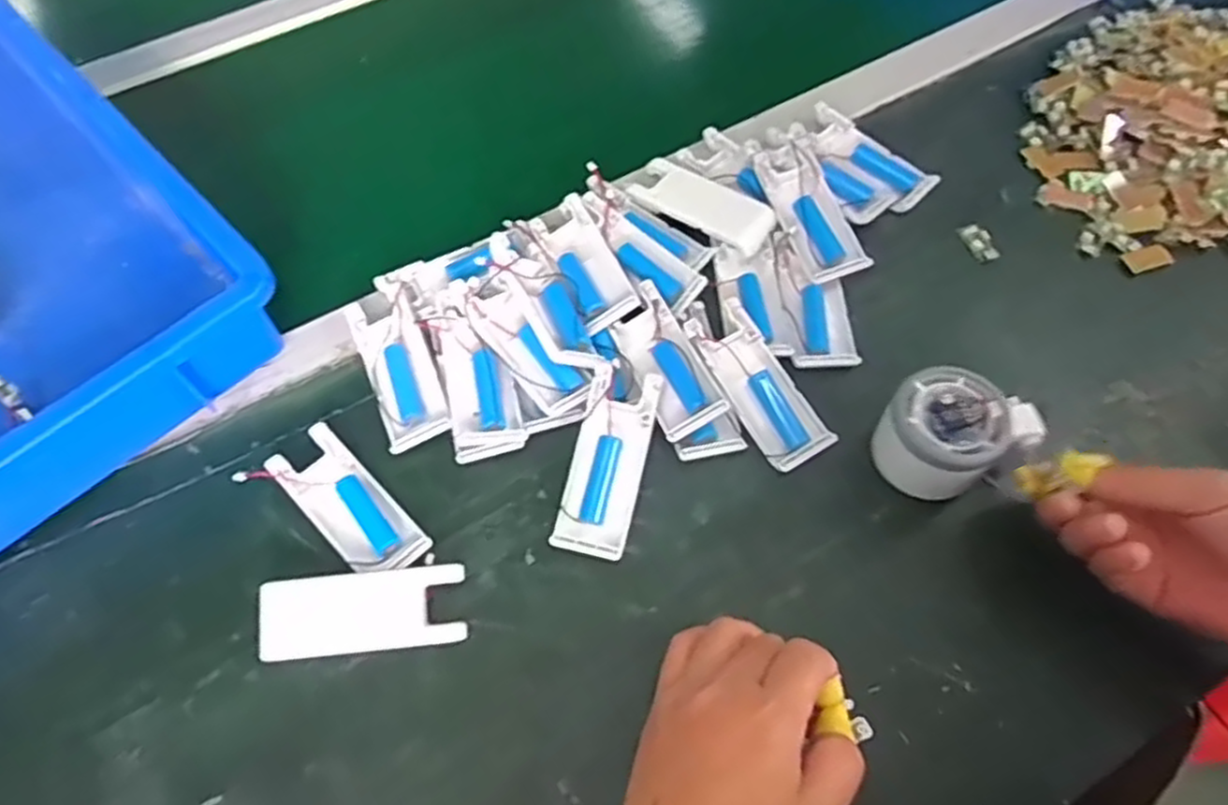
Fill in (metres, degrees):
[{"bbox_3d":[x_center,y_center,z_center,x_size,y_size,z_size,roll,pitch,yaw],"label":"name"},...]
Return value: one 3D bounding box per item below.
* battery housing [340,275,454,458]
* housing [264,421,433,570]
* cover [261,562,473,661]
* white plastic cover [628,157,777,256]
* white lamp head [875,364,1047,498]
[{"bbox_3d":[-0.135,-0.031,0.454,0.039,0.012,0.118,-21,63,-10],"label":"battery housing"},{"bbox_3d":[-0.149,0.057,0.416,0.104,0.014,0.040,41,70,20],"label":"housing"},{"bbox_3d":[-0.131,0.109,0.387,0.103,0.014,0.041,-5,61,-2],"label":"cover"},{"bbox_3d":[0.061,-0.137,0.509,0.100,0.009,0.040,32,67,17],"label":"white plastic cover"},{"bbox_3d":[0.186,0.014,0.407,0.084,0.048,0.060,-29,65,-14],"label":"white lamp head"}]

